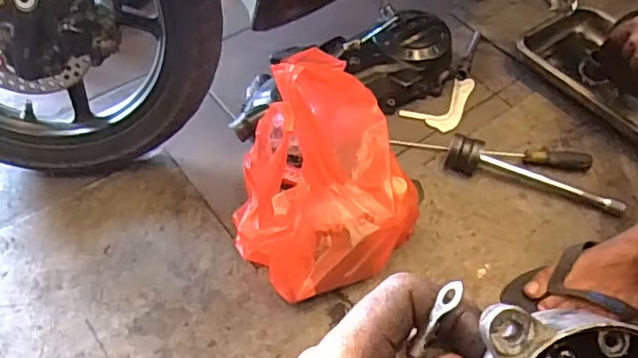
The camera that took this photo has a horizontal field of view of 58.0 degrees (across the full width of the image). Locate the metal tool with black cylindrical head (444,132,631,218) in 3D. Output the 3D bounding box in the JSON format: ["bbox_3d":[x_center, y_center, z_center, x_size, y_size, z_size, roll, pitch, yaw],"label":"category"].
[{"bbox_3d":[0.327,-0.010,0.877,0.264,0.051,0.056,15,55,10],"label":"metal tool with black cylindrical head"}]

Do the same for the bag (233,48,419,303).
[{"bbox_3d":[0.011,-0.005,0.737,0.235,0.258,0.273,14,55,9],"label":"bag"}]

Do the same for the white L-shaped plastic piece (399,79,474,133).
[{"bbox_3d":[0.224,-0.125,0.995,0.155,0.011,0.081,-30,60,-21],"label":"white L-shaped plastic piece"}]

